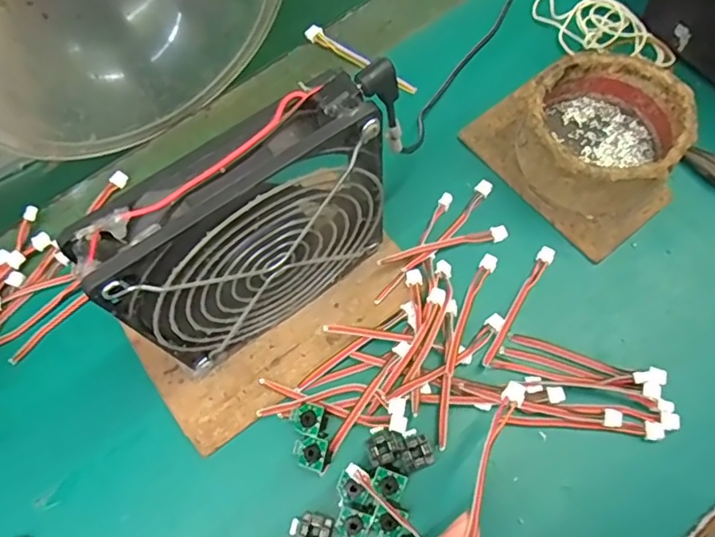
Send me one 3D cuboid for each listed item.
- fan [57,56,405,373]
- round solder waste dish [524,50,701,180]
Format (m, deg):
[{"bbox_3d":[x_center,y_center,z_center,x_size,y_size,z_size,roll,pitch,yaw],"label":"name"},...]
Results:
[{"bbox_3d":[-0.038,-0.011,0.246,0.125,0.126,0.031,-35,70,-11],"label":"fan"},{"bbox_3d":[0.134,-0.075,0.310,0.081,0.042,0.080,-1,68,3],"label":"round solder waste dish"}]

